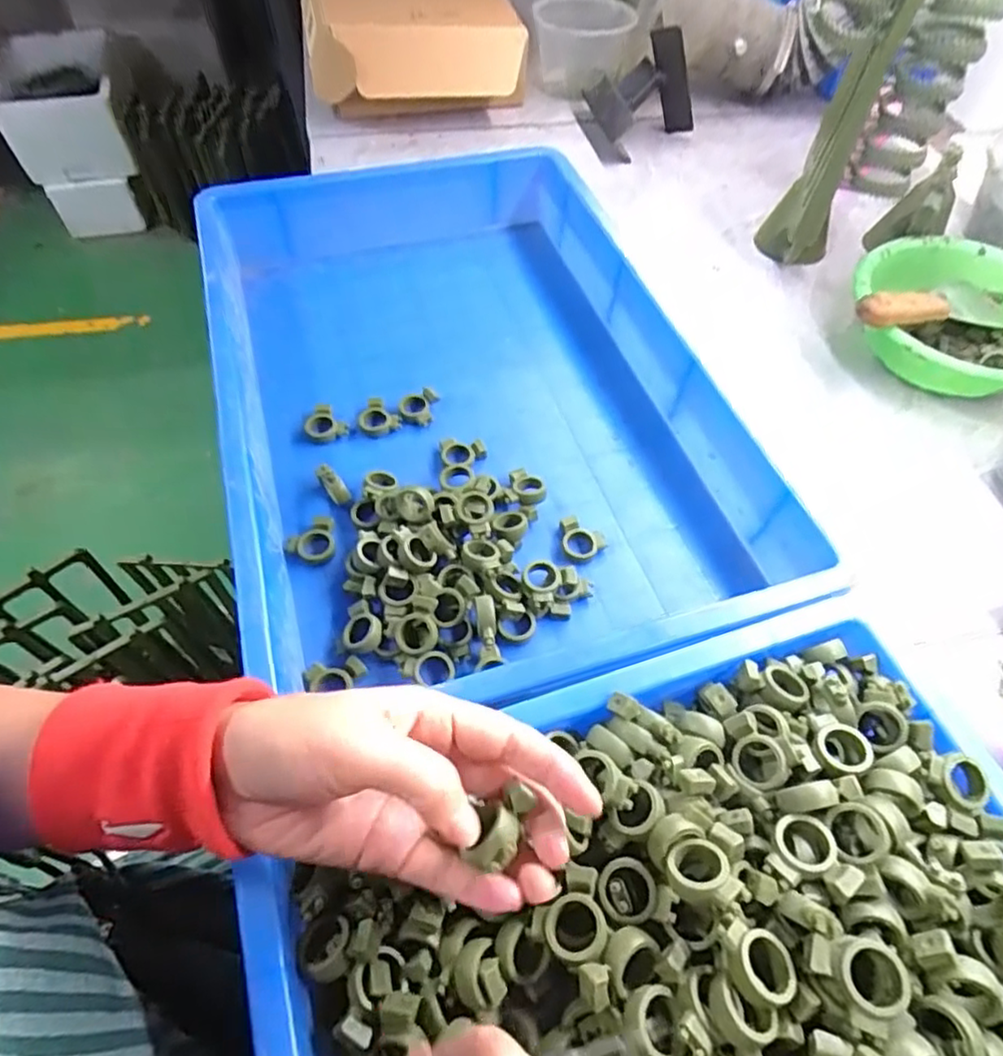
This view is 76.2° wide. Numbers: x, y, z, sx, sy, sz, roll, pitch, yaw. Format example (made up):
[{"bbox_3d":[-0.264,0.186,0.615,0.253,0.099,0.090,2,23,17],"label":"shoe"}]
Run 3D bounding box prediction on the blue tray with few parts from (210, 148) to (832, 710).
[{"bbox_3d":[-0.034,-0.120,0.527,0.354,0.072,0.552,-14,58,-11],"label":"blue tray with few parts"}]

